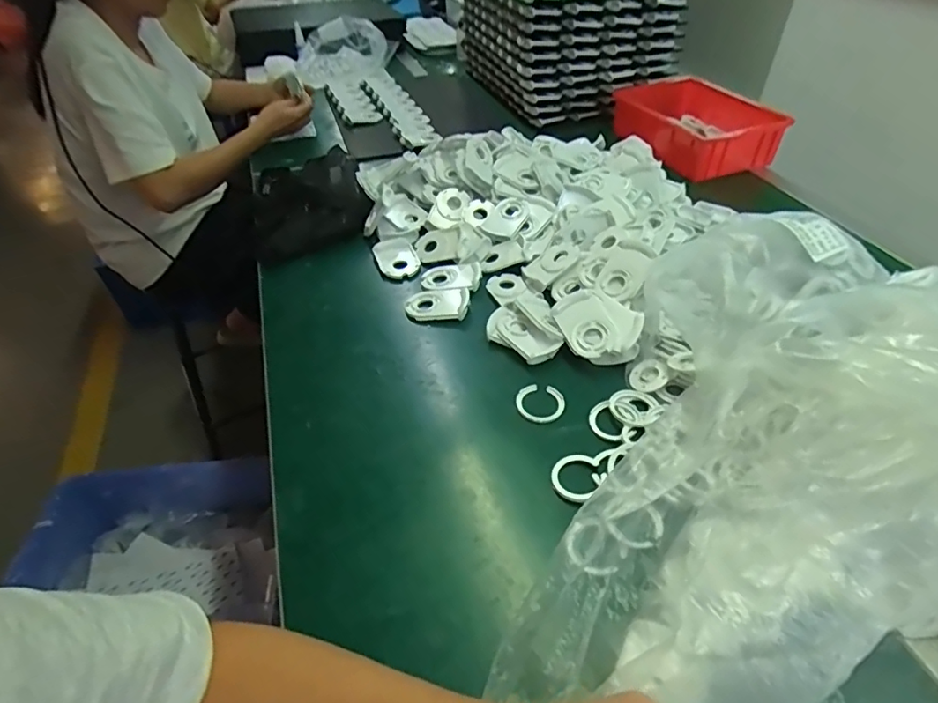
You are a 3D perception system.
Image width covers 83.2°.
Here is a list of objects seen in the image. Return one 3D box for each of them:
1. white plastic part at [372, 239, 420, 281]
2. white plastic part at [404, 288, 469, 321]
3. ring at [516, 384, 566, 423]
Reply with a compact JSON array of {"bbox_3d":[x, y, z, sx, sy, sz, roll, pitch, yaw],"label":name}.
[{"bbox_3d":[-0.107,-0.140,0.792,0.059,0.013,0.085,-15,45,-15],"label":"white plastic part"},{"bbox_3d":[-0.042,-0.066,0.698,0.083,0.023,0.058,9,44,10],"label":"white plastic part"},{"bbox_3d":[0.079,0.055,0.579,0.050,0.005,0.052,0,43,0],"label":"ring"}]

